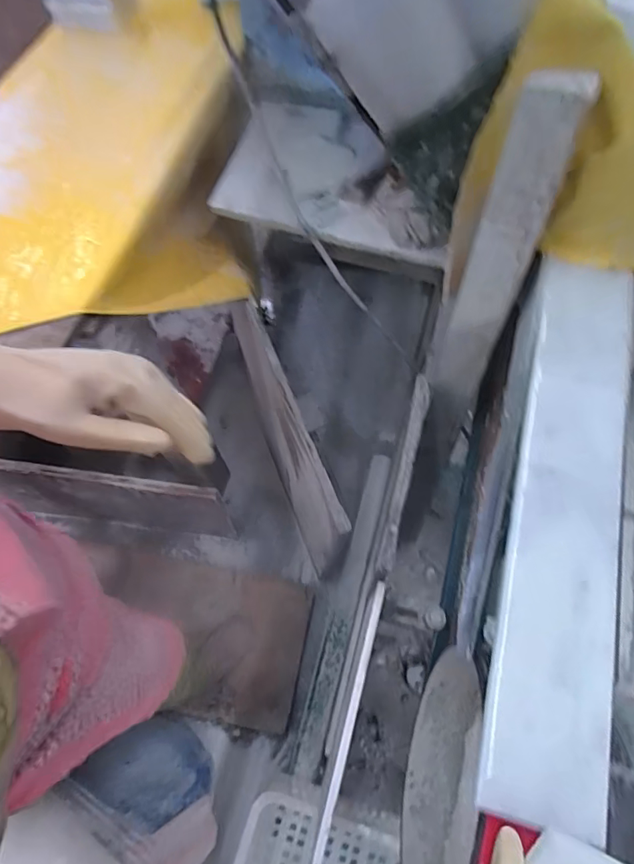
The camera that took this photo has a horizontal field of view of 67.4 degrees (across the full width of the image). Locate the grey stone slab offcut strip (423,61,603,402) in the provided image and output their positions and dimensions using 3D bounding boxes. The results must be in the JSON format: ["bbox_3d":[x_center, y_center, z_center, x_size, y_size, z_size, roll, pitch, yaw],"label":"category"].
[{"bbox_3d":[0.217,-0.200,0.592,0.075,0.395,0.030,20,51,13],"label":"grey stone slab offcut strip"}]

